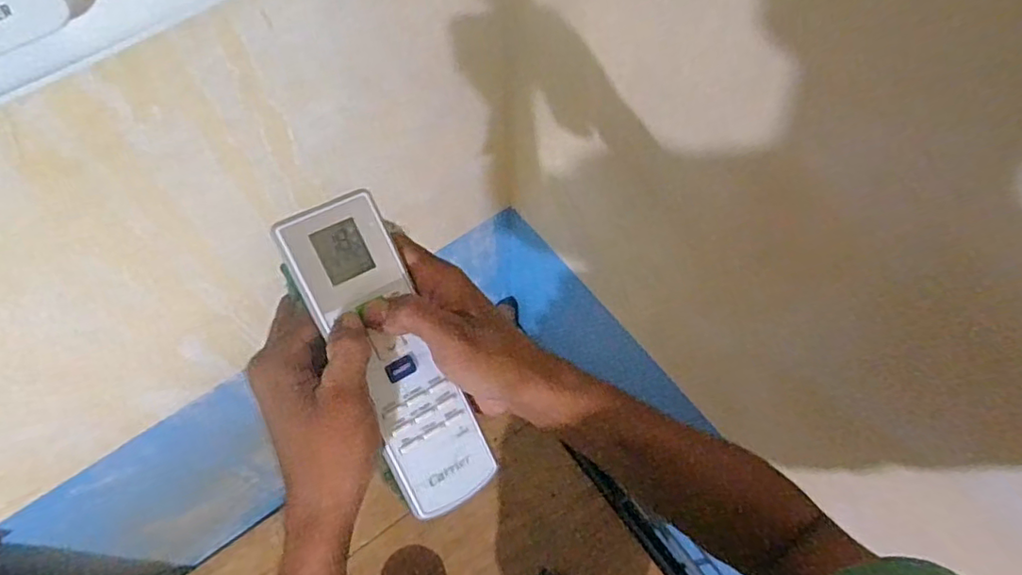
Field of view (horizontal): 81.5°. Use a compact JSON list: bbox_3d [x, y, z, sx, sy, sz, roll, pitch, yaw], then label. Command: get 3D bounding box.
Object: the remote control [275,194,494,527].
[{"bbox_3d":[-0.067,0.041,0.338,0.055,0.012,0.186,-26,99,-14],"label":"remote control"}]

